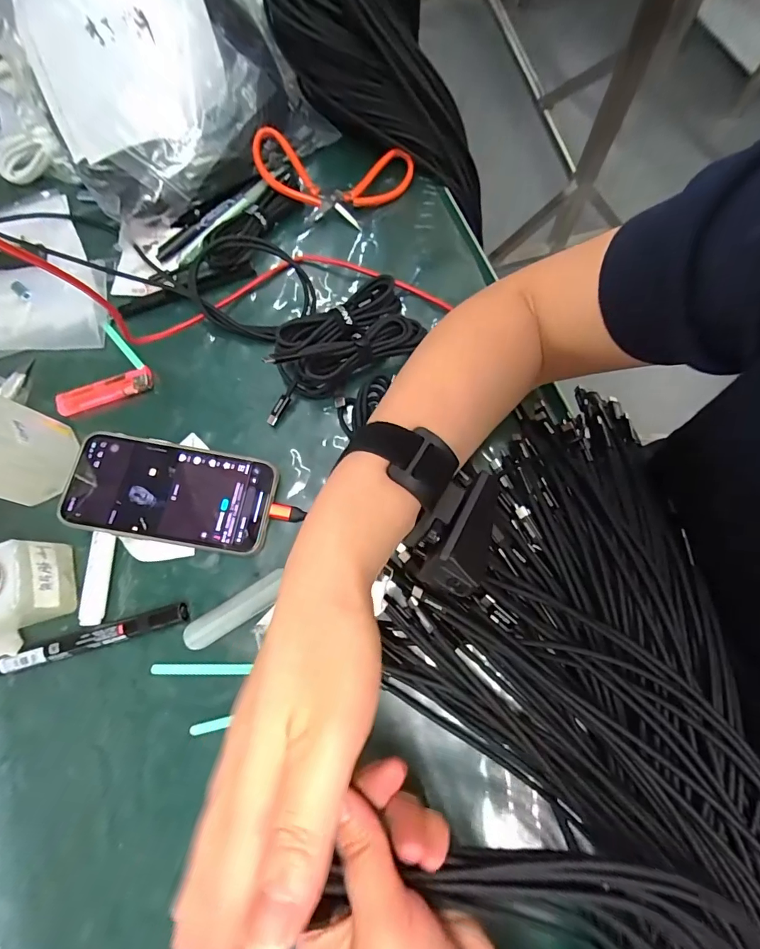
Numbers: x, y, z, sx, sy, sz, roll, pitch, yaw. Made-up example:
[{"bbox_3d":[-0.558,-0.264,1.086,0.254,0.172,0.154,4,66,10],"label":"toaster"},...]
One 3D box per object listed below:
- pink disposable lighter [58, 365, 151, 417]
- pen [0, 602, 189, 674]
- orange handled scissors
[{"bbox_3d":[-0.233,-0.071,0.358,0.081,0.009,0.021,-18,75,-2],"label":"pink disposable lighter"},{"bbox_3d":[-0.208,0.118,0.301,0.142,0.012,0.013,-16,75,-2],"label":"pen"},{"bbox_3d":[-0.041,-0.271,0.386,0.141,0.035,0.065,0,75,3],"label":"orange handled scissors"}]

